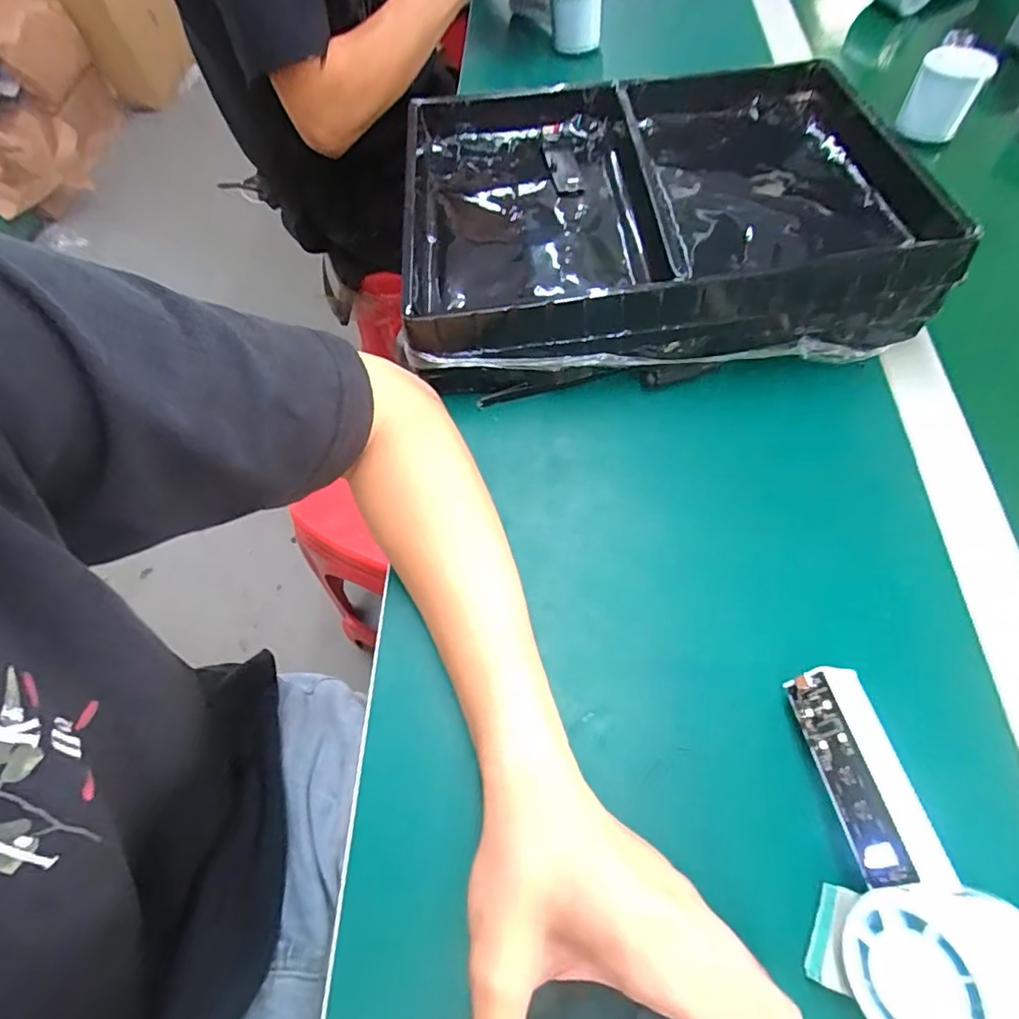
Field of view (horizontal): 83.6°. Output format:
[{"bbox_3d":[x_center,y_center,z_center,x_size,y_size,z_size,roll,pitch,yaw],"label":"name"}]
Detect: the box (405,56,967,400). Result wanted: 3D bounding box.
[{"bbox_3d":[0.111,-0.235,0.462,0.391,0.078,0.292,-5,61,2],"label":"box"}]

